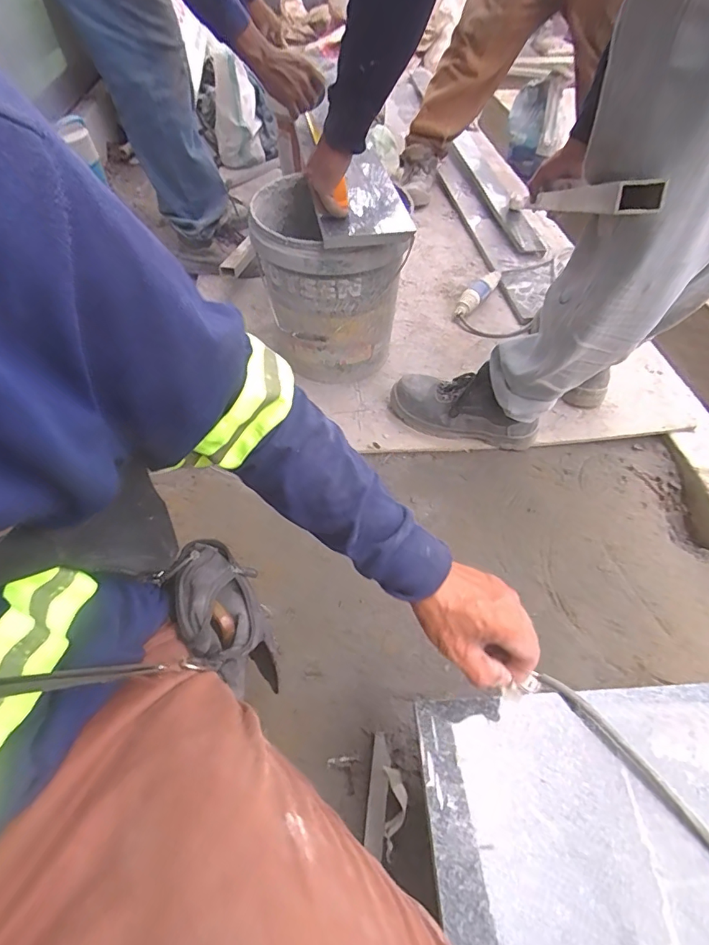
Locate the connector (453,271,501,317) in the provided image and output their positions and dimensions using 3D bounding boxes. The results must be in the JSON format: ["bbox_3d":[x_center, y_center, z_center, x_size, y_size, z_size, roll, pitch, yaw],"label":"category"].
[{"bbox_3d":[0.317,-0.457,1.230,0.061,0.045,0.204,24,55,22],"label":"connector"}]

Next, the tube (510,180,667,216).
[{"bbox_3d":[0.300,-0.375,0.661,0.035,0.026,0.570,10,30,6],"label":"tube"}]

